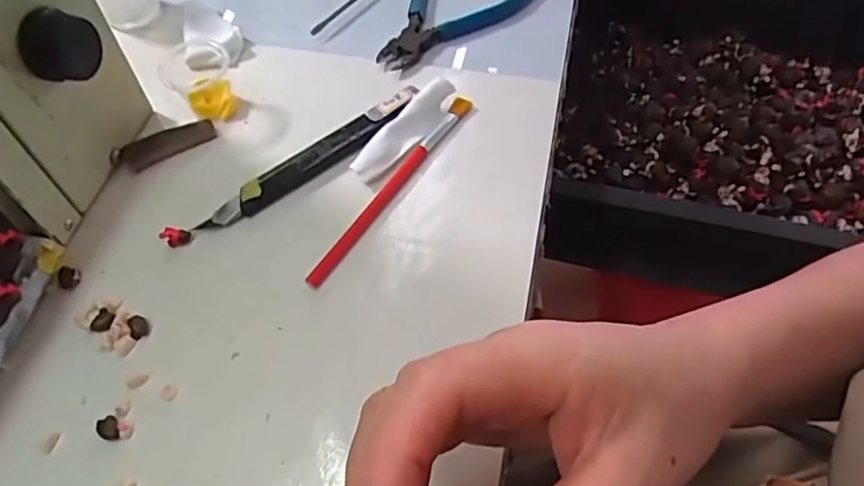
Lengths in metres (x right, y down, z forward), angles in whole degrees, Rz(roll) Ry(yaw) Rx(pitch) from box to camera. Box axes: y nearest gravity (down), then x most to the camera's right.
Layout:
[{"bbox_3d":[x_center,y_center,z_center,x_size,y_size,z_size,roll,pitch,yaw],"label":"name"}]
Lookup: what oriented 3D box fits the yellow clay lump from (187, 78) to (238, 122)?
[{"bbox_3d":[-0.127,-0.084,0.361,0.026,0.013,0.021,9,58,9],"label":"yellow clay lump"}]

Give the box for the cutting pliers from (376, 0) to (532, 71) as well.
[{"bbox_3d":[0.011,-0.148,0.401,0.076,0.017,0.113,24,61,17],"label":"cutting pliers"}]

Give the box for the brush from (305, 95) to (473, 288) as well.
[{"bbox_3d":[-0.020,-0.032,0.327,0.010,0.010,0.141,28,62,19],"label":"brush"}]

